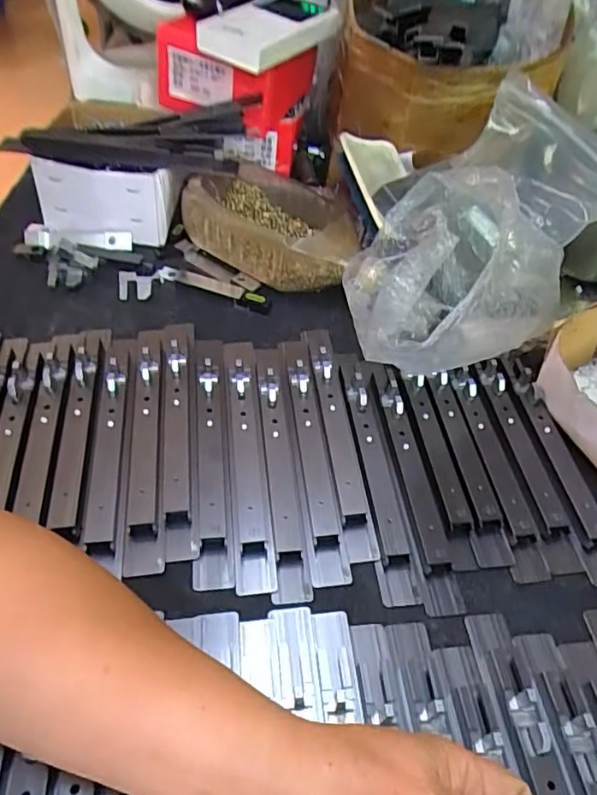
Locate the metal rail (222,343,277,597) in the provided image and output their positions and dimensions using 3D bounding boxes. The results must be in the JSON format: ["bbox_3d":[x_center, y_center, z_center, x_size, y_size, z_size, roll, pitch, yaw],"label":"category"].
[{"bbox_3d":[-0.040,0.029,0.402,0.028,0.011,0.217,-2,51,-8],"label":"metal rail"}]

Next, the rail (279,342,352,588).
[{"bbox_3d":[0.006,0.029,0.407,0.025,0.010,0.213,-3,51,-8],"label":"rail"}]

